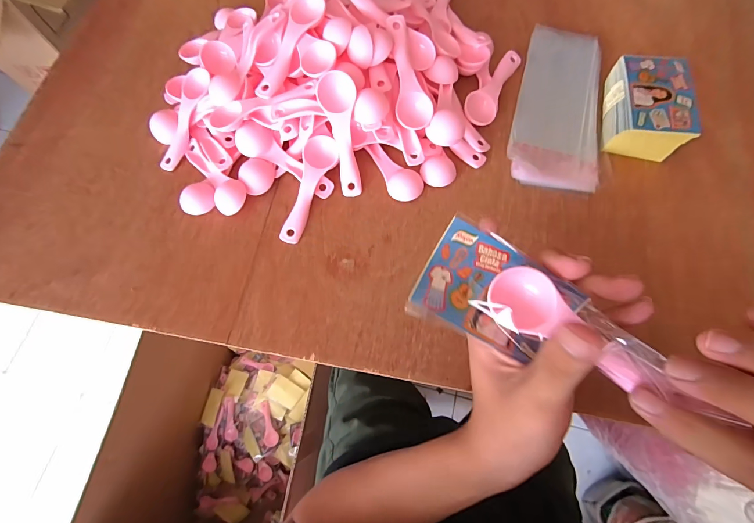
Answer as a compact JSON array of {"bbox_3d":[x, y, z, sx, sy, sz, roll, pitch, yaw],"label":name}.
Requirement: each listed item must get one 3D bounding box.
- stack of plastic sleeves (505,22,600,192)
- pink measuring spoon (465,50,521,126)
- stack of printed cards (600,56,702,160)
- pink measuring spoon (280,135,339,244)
[{"bbox_3d":[0.201,-0.174,0.382,0.087,0.012,0.210,13,72,7],"label":"stack of plastic sleeves"},{"bbox_3d":[0.133,-0.198,0.389,0.032,0.023,0.114,28,74,11],"label":"pink measuring spoon"},{"bbox_3d":[0.275,-0.155,0.359,0.070,0.047,0.103,7,71,5],"label":"stack of printed cards"},{"bbox_3d":[-0.067,-0.075,0.355,0.034,0.026,0.116,13,72,7],"label":"pink measuring spoon"}]

